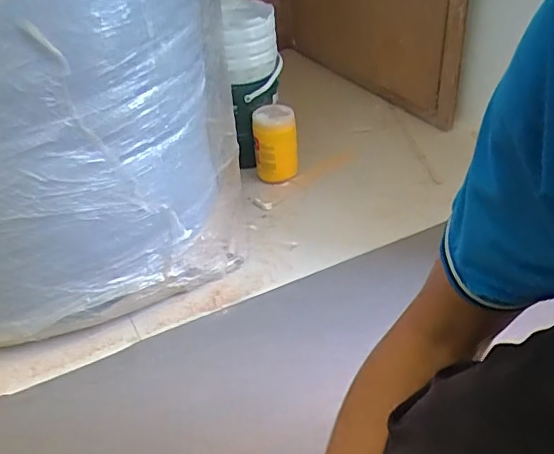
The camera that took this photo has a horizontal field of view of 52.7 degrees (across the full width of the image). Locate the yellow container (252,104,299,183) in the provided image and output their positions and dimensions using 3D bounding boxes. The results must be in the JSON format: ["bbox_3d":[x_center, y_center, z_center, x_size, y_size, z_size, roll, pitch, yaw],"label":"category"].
[{"bbox_3d":[-0.003,-0.171,1.205,0.091,0.165,0.075,-5,35,0],"label":"yellow container"}]

